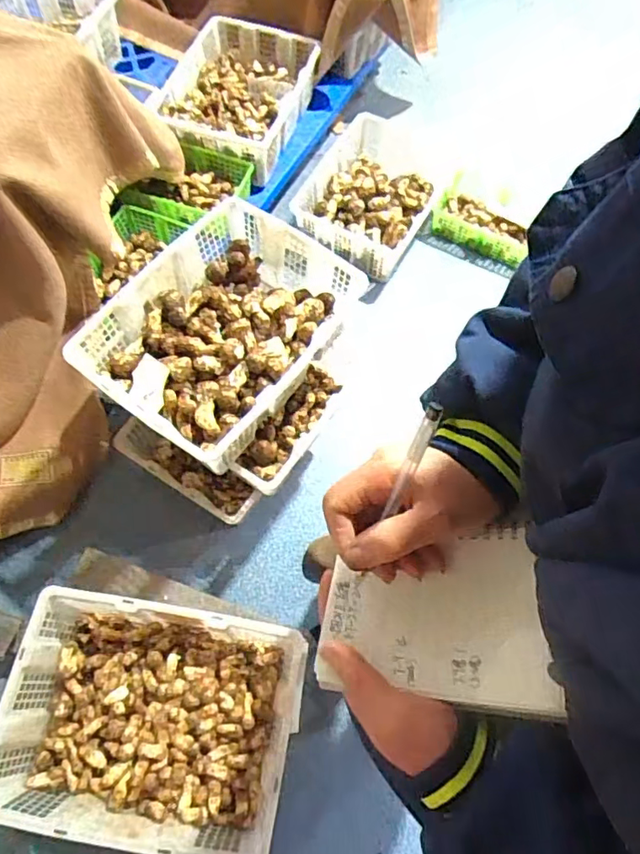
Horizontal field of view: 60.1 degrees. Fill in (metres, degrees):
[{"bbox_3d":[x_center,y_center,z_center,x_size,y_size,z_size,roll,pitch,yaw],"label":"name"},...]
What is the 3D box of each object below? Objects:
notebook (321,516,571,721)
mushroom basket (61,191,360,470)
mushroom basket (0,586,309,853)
[{"bbox_3d":[0.069,0.118,0.349,0.134,0.014,0.104,-9,51,19],"label":"notebook"},{"bbox_3d":[-0.186,-0.190,1.055,0.365,0.131,0.477,32,68,12],"label":"mushroom basket"},{"bbox_3d":[-0.290,0.503,0.965,0.475,0.153,0.348,10,65,2],"label":"mushroom basket"}]

